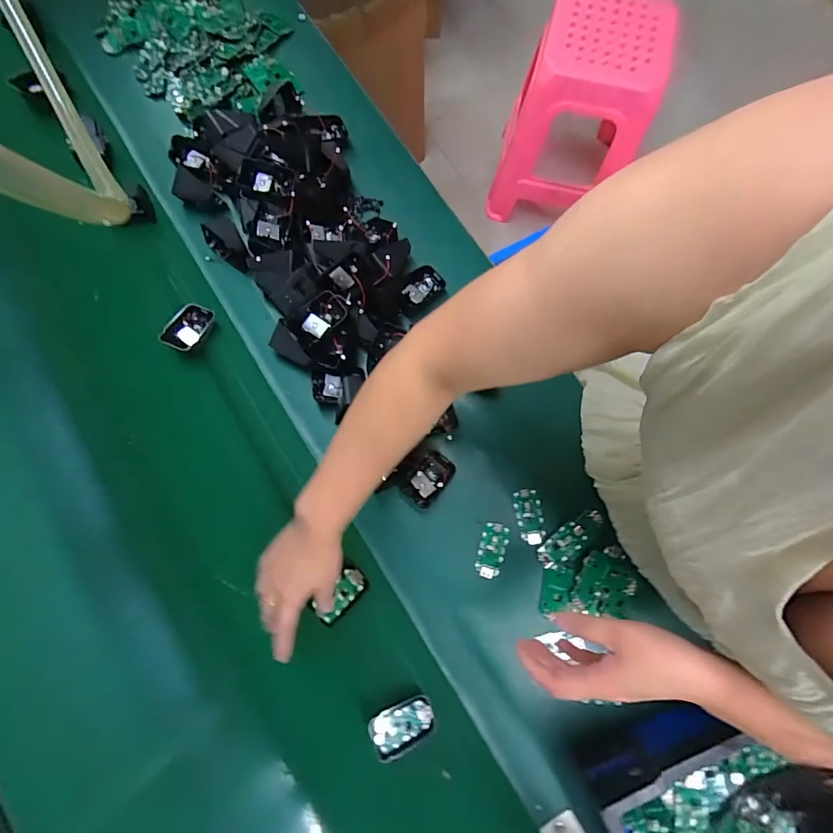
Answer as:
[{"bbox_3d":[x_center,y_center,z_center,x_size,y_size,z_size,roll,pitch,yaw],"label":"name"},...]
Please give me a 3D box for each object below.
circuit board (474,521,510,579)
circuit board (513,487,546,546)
[{"bbox_3d":[0.093,0.164,0.525,0.033,0.004,0.064,16,79,3],"label":"circuit board"},{"bbox_3d":[0.140,0.123,0.528,0.031,0.004,0.065,-7,79,-2],"label":"circuit board"}]

